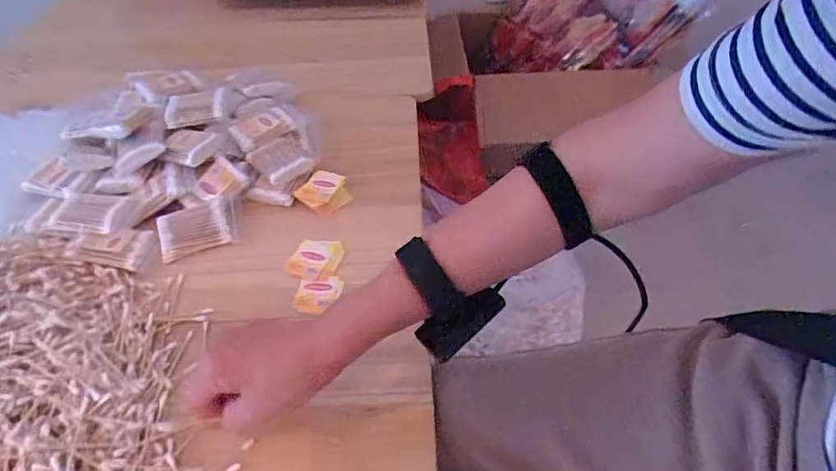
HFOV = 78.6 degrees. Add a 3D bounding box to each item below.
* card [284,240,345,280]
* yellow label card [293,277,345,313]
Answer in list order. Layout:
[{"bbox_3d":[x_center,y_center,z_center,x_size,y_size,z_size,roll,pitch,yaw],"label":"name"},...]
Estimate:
[{"bbox_3d":[-0.113,0.025,0.554,0.059,0.004,0.052,5,51,14],"label":"card"},{"bbox_3d":[-0.102,0.060,0.526,0.045,0.004,0.040,2,54,-2],"label":"yellow label card"}]

